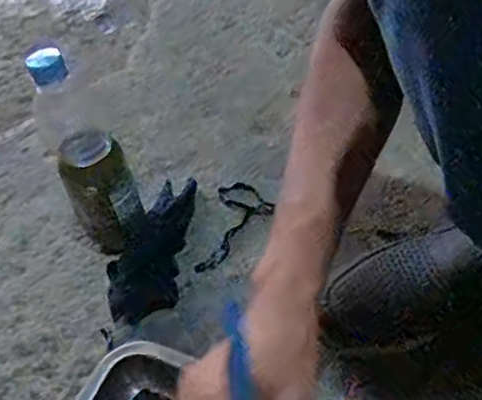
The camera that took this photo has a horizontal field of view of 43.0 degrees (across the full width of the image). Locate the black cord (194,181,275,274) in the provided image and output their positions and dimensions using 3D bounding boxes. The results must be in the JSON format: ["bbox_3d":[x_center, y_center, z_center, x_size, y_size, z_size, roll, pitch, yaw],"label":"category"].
[{"bbox_3d":[-0.005,0.027,0.702,0.067,0.014,0.132,4,52,12],"label":"black cord"}]

